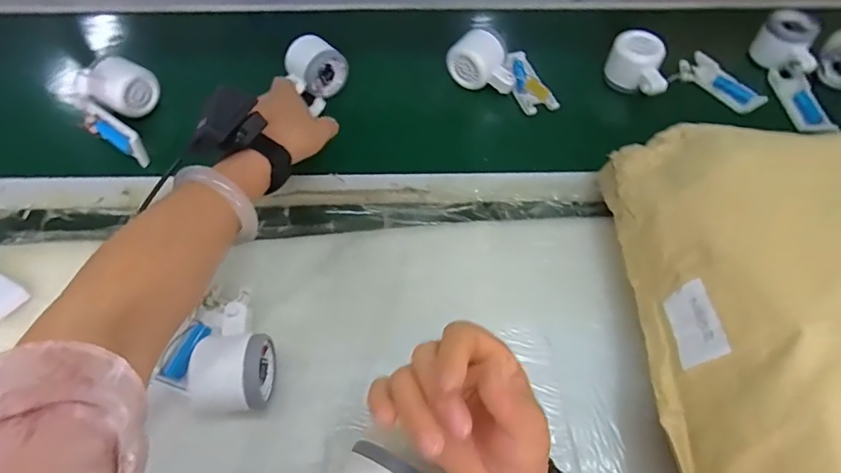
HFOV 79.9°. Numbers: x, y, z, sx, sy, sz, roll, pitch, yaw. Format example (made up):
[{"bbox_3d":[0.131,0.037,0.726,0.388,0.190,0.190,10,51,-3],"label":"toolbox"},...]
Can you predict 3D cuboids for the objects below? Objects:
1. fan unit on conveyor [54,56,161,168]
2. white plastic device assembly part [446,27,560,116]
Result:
[{"bbox_3d":[-0.343,-0.141,0.554,0.076,0.057,0.116,-5,59,-5],"label":"fan unit on conveyor"},{"bbox_3d":[0.111,-0.207,0.612,0.140,0.046,0.082,29,62,16],"label":"white plastic device assembly part"}]

